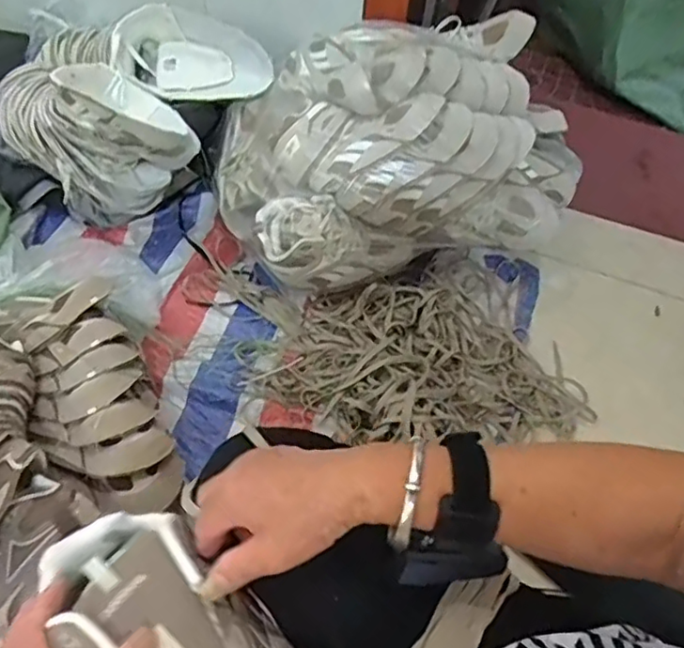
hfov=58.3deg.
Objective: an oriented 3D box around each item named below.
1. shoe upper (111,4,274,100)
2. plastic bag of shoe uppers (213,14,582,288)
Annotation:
[{"bbox_3d":[-0.243,-0.436,1.013,0.257,0.096,0.106,5,56,-1],"label":"shoe upper"},{"bbox_3d":[0.107,-0.288,0.974,0.595,0.255,0.316,-9,58,-10],"label":"plastic bag of shoe uppers"}]

